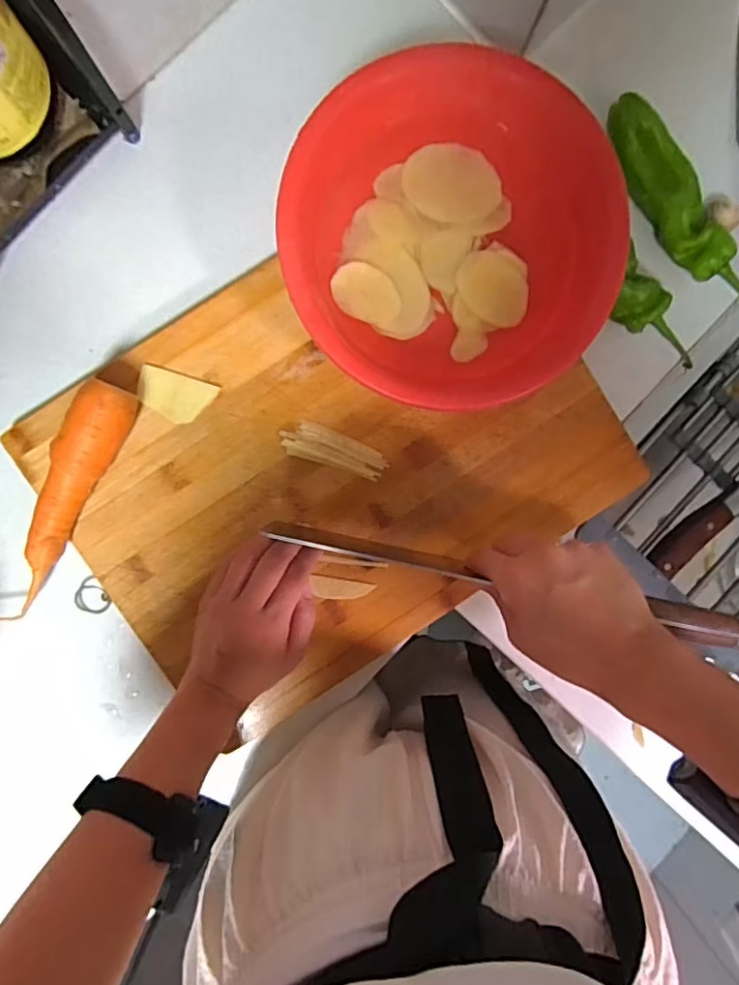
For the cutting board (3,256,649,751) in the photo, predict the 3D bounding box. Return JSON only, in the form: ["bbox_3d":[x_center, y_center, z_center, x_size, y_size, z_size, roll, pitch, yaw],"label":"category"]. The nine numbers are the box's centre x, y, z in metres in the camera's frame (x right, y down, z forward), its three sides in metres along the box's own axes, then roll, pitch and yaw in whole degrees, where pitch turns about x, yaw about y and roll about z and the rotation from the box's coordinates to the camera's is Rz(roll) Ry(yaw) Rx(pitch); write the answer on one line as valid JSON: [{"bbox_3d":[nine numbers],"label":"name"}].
[{"bbox_3d":[-0.026,-0.025,0.453,0.404,0.016,0.307,-32,93,-1],"label":"cutting board"}]

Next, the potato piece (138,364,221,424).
[{"bbox_3d":[-0.150,-0.074,0.436,0.057,0.004,0.035,17,91,-3],"label":"potato piece"}]

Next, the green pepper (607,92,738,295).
[{"bbox_3d":[0.241,-0.217,0.441,0.037,0.032,0.187,-37,94,0],"label":"green pepper"}]

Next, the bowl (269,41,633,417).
[{"bbox_3d":[0.056,-0.173,0.408,0.220,0.078,0.221,0,92,-3],"label":"bowl"}]

